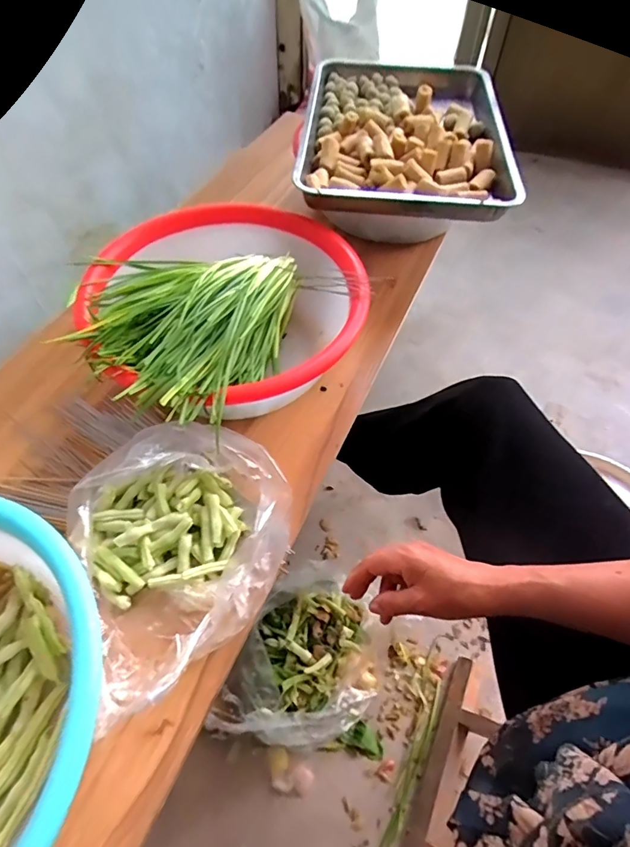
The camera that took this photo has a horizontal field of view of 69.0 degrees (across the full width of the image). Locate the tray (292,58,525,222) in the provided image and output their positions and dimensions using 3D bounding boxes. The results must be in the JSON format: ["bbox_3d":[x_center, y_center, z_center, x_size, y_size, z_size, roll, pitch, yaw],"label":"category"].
[{"bbox_3d":[0.146,-0.514,0.799,0.314,0.068,0.505,4,55,1],"label":"tray"}]

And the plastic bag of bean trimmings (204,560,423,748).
[{"bbox_3d":[0.003,0.341,0.679,0.192,0.114,0.261,22,58,13],"label":"plastic bag of bean trimmings"}]

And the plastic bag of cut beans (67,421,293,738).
[{"bbox_3d":[-0.127,0.125,0.471,0.215,0.093,0.243,-21,58,-15],"label":"plastic bag of cut beans"}]

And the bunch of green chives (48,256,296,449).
[{"bbox_3d":[-0.172,-0.123,0.583,0.247,0.080,0.304,9,56,5],"label":"bunch of green chives"}]

